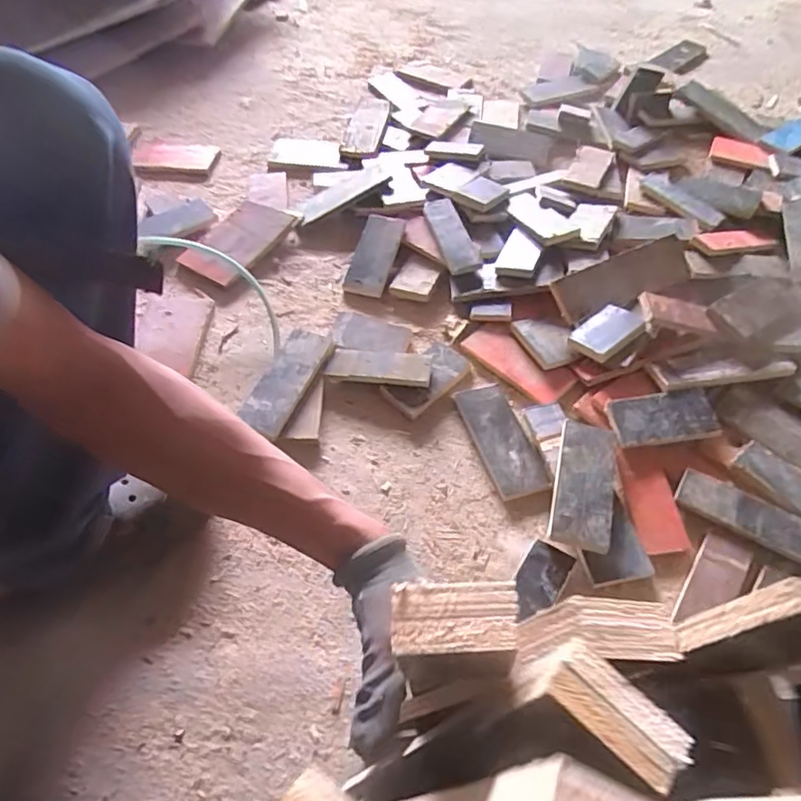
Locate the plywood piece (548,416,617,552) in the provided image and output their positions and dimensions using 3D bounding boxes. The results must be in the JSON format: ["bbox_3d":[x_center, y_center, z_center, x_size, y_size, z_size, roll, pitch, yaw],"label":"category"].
[{"bbox_3d":[0.210,0.091,0.663,0.065,0.016,0.163,13,51,12],"label":"plywood piece"}]

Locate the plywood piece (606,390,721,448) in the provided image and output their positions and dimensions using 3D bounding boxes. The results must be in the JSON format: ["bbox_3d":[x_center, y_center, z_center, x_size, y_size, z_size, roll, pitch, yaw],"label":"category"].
[{"bbox_3d":[0.325,0.022,0.718,0.128,0.016,0.065,-6,53,-4],"label":"plywood piece"}]

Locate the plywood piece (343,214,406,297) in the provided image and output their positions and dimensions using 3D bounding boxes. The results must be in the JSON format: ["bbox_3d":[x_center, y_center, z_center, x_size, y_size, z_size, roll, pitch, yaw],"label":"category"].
[{"bbox_3d":[-0.040,-0.232,0.916,0.067,0.023,0.150,10,66,8],"label":"plywood piece"}]

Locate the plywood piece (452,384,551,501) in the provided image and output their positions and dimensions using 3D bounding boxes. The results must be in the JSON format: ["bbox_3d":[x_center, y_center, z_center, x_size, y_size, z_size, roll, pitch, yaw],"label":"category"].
[{"bbox_3d":[0.123,0.046,0.728,0.063,0.012,0.164,-13,53,-9],"label":"plywood piece"}]

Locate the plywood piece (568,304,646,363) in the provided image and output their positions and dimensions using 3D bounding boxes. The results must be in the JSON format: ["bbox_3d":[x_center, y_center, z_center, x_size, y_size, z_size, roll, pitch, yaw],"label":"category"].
[{"bbox_3d":[0.279,-0.095,0.779,0.092,0.019,0.063,-36,59,-13],"label":"plywood piece"}]

